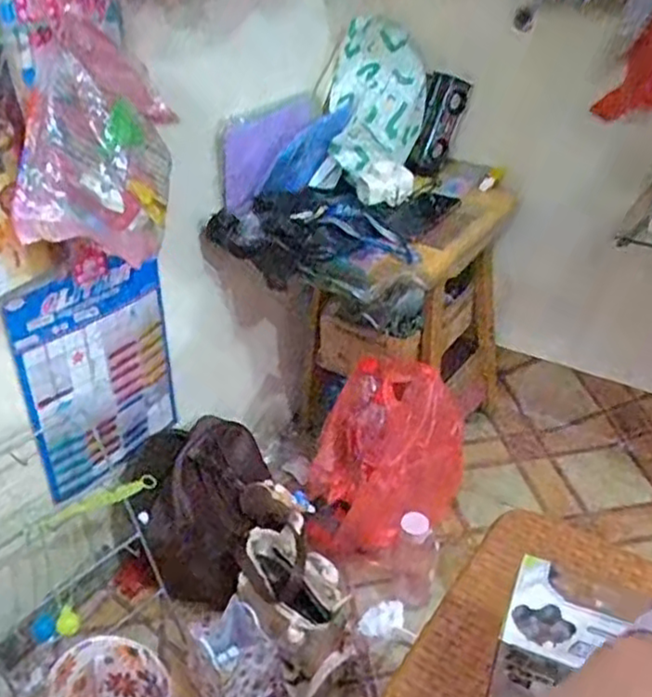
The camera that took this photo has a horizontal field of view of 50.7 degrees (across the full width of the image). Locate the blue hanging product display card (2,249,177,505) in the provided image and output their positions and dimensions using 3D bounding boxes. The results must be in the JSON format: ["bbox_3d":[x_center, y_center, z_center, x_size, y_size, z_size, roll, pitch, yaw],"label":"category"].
[{"bbox_3d":[-0.317,0.021,1.009,0.034,0.355,0.251,23,38,28],"label":"blue hanging product display card"}]

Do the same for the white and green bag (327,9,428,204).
[{"bbox_3d":[0.088,-0.394,1.141,0.154,0.291,0.070,0,3,3],"label":"white and green bag"}]

